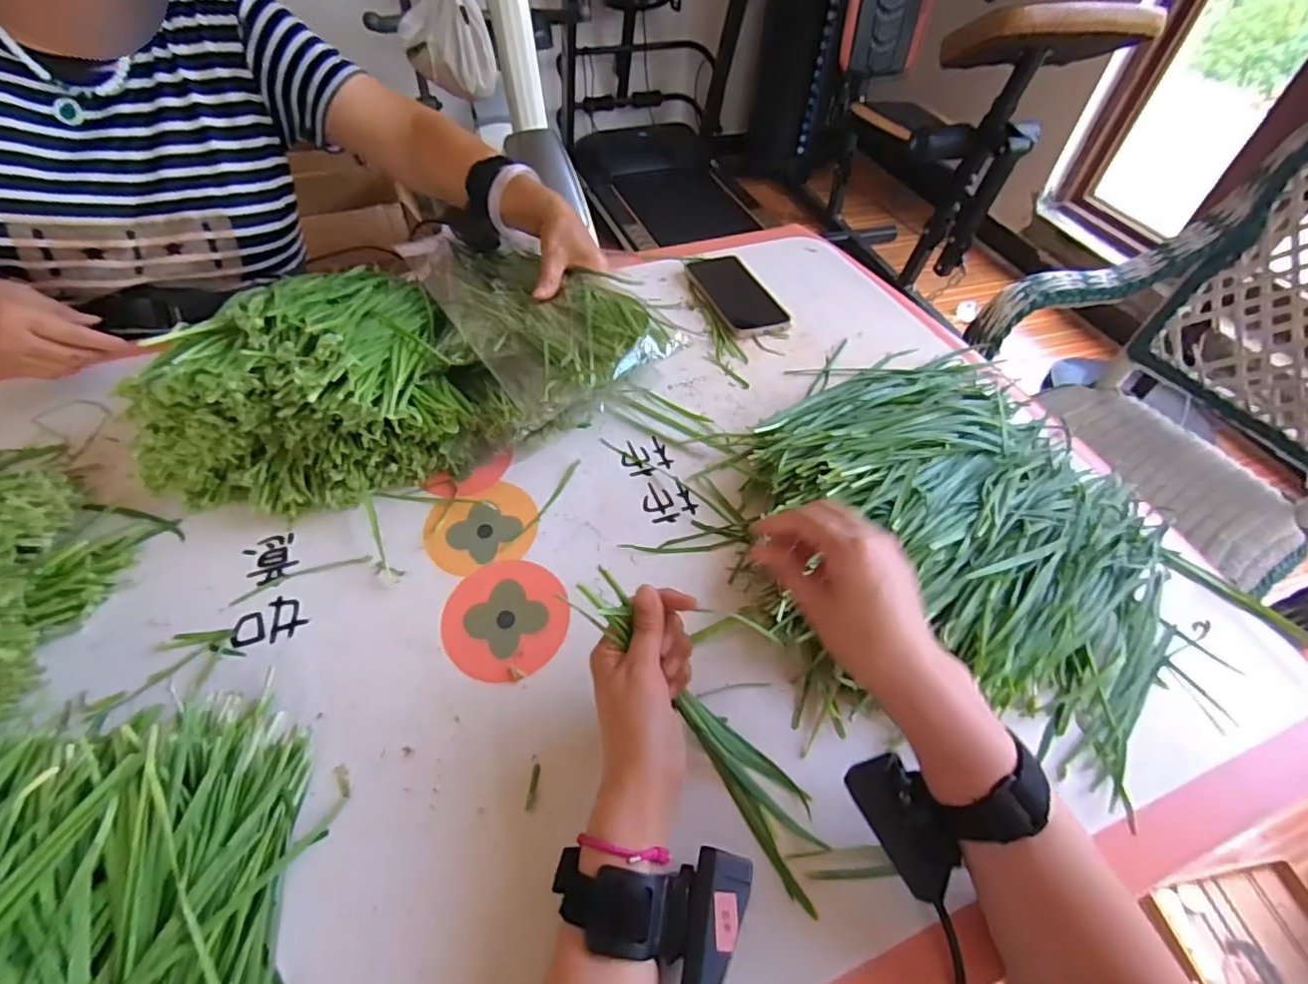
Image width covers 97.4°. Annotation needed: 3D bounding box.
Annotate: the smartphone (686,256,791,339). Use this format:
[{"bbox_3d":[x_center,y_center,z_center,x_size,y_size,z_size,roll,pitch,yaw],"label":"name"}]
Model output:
[{"bbox_3d":[0.103,-0.248,0.728,0.079,0.009,0.168,-16,53,-12],"label":"smartphone"}]

